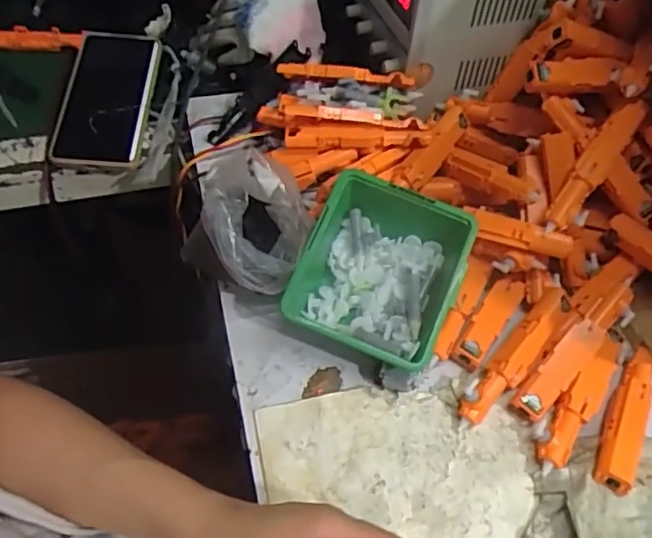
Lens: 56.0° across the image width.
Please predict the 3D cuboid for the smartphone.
[{"bbox_3d":[-0.216,-0.172,0.597,0.086,0.014,0.170,1,56,-4],"label":"smartphone"}]

